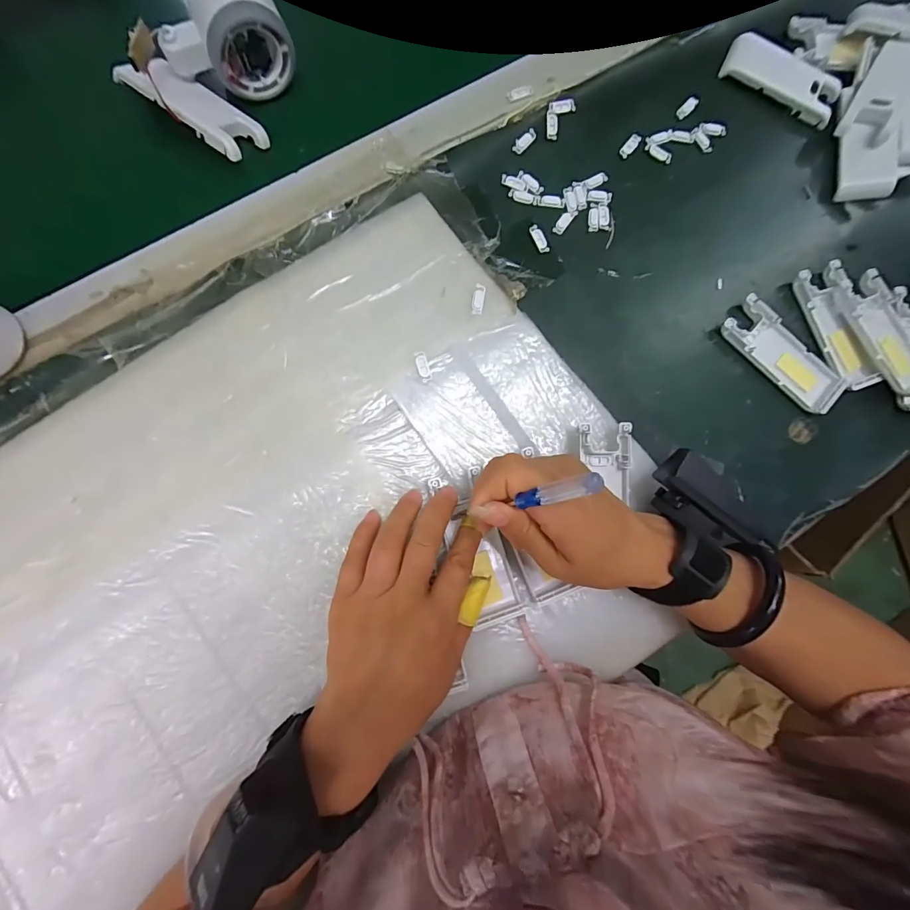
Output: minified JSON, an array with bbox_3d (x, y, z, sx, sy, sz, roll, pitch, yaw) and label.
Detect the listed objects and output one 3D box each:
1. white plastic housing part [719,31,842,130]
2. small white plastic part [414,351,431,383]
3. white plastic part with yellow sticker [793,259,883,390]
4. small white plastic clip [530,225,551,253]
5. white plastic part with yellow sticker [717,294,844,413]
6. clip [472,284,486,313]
[{"bbox_3d":[0.287,-0.331,0.364,0.101,0.011,0.046,28,82,-2],"label":"white plastic housing part"},{"bbox_3d":[-0.023,-0.065,0.303,0.009,0.004,0.023,-18,86,-7],"label":"small white plastic part"},{"bbox_3d":[0.317,-0.106,0.342,0.034,0.008,0.105,-16,86,-7],"label":"white plastic part with yellow sticker"},{"bbox_3d":[0.068,-0.175,0.335,0.010,0.004,0.025,-24,87,-8],"label":"small white plastic clip"},{"bbox_3d":[0.267,-0.082,0.337,0.103,0.012,0.043,43,82,0],"label":"white plastic part with yellow sticker"},{"bbox_3d":[0.018,-0.118,0.314,0.009,0.004,0.024,11,83,-5],"label":"clip"}]

